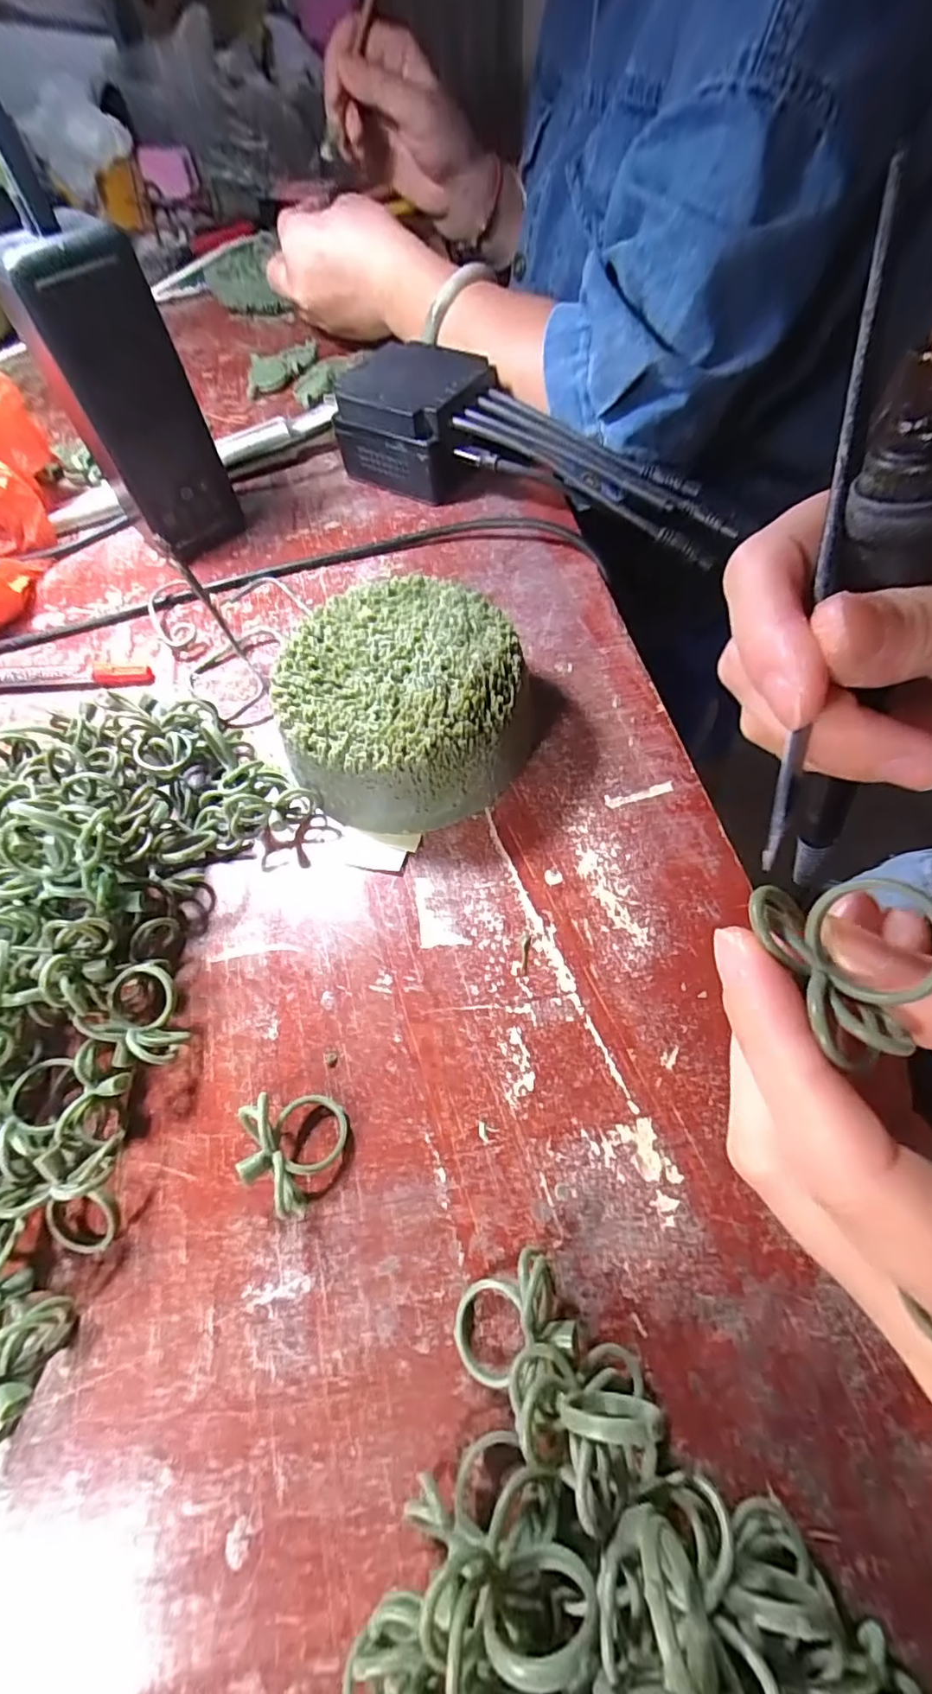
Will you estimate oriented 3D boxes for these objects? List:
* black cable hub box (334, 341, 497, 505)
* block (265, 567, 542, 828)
[{"bbox_3d":[-0.027,-0.258,0.340,0.086,0.052,0.068,30,67,19],"label":"black cable hub box"},{"bbox_3d":[-0.024,-0.060,0.236,0.101,0.045,0.100,-2,61,3],"label":"block"}]

